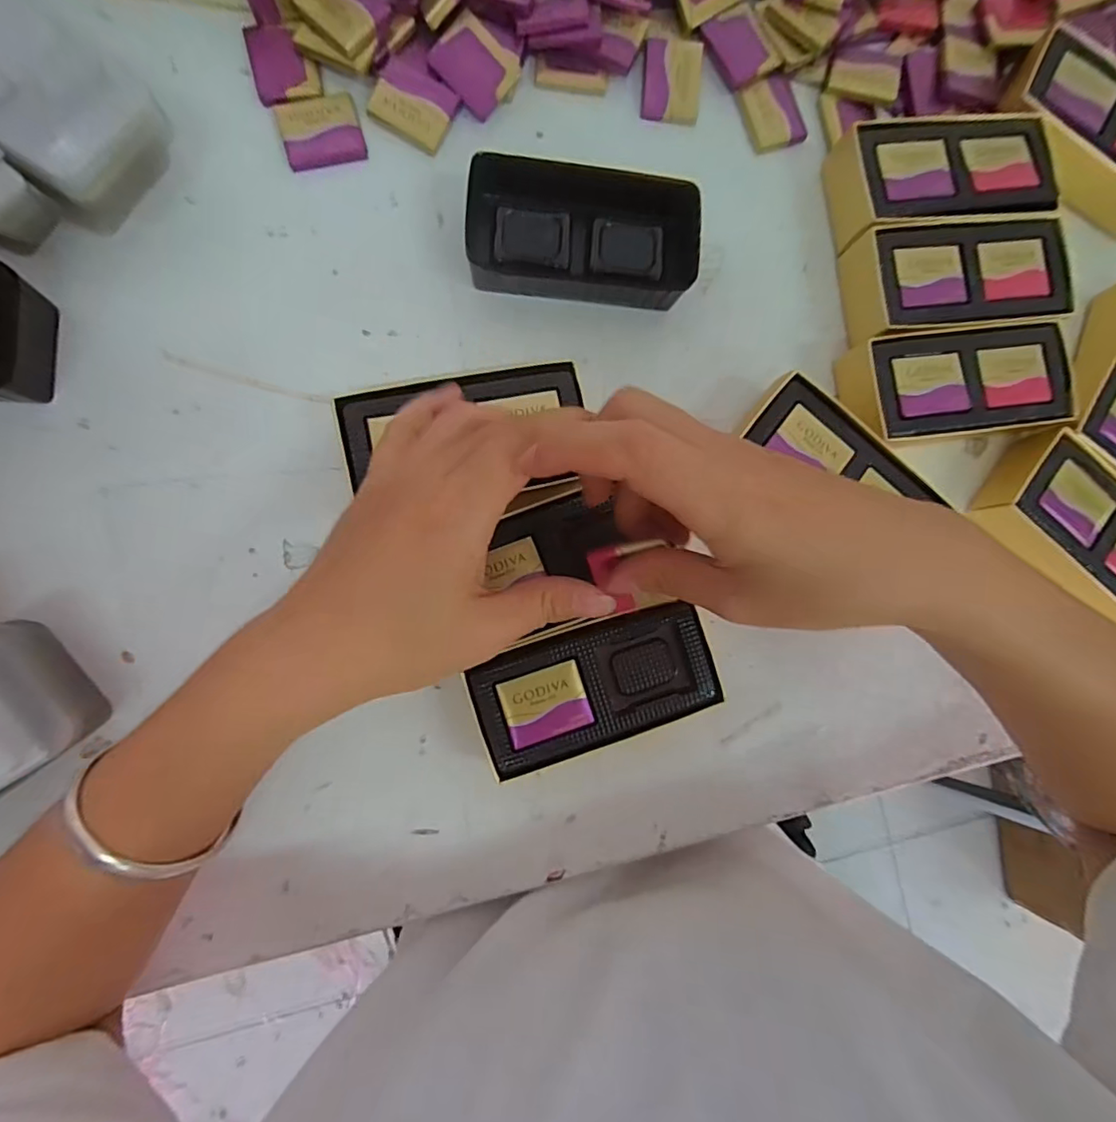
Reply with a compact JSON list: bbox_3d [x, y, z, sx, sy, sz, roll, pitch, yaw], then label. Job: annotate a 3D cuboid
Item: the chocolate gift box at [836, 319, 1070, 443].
[{"bbox_3d":[0.213,-0.095,0.306,0.123,0.029,0.057,-6,89,-7],"label":"chocolate gift box"}]

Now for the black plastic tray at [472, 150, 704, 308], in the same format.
[{"bbox_3d":[0.013,-0.169,0.292,0.118,0.024,0.058,5,88,-6],"label":"black plastic tray"}]

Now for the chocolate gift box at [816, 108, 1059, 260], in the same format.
[{"bbox_3d":[0.209,-0.212,0.313,0.120,0.030,0.056,-11,89,-7],"label":"chocolate gift box"}]

